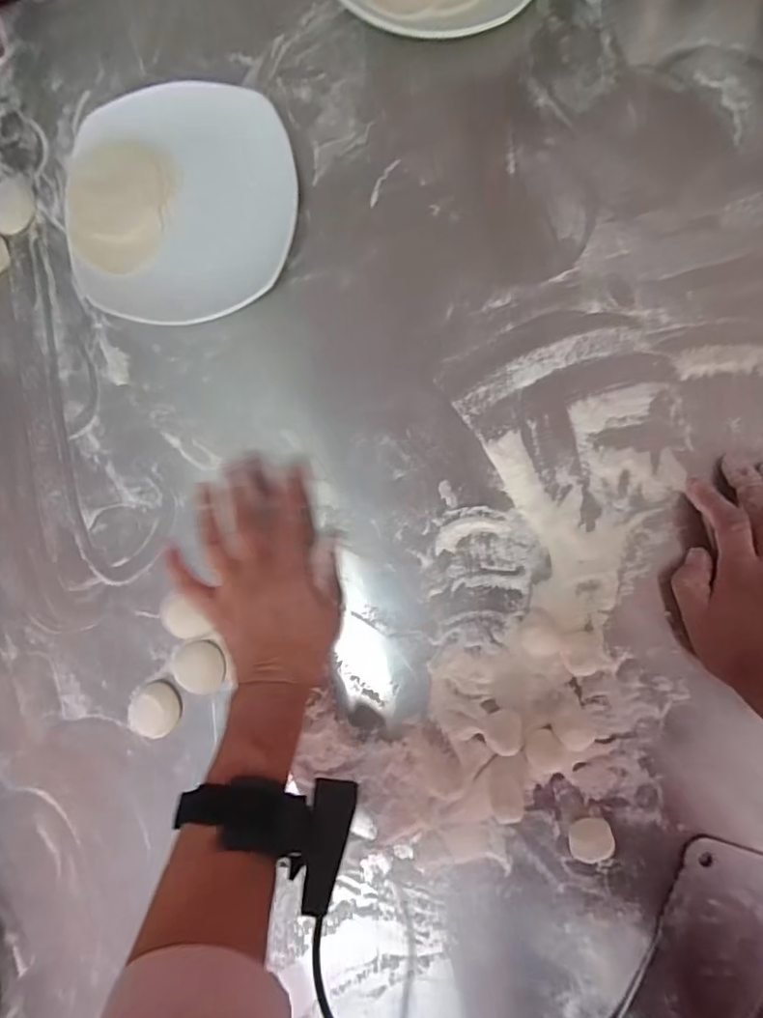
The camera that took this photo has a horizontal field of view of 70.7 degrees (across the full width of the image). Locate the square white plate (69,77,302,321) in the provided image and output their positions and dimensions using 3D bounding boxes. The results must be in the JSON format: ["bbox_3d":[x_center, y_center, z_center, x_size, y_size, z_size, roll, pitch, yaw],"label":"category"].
[{"bbox_3d":[-0.154,-0.238,0.425,0.174,0.023,0.175,7,89,6],"label":"square white plate"}]

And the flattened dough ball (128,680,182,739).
[{"bbox_3d":[-0.179,0.159,0.423,0.044,0.007,0.040,0,89,6],"label":"flattened dough ball"}]

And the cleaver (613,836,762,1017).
[{"bbox_3d":[0.205,0.355,0.371,0.079,0.020,0.254,26,91,6],"label":"cleaver"}]

